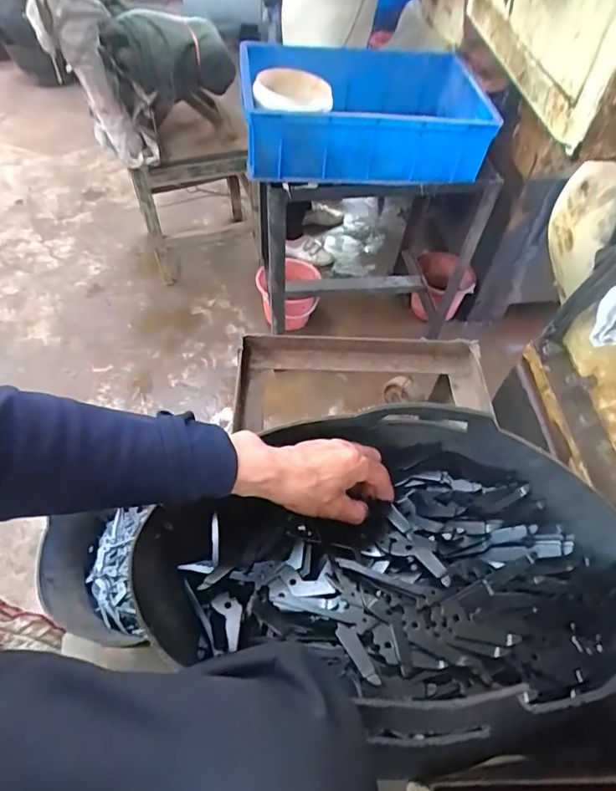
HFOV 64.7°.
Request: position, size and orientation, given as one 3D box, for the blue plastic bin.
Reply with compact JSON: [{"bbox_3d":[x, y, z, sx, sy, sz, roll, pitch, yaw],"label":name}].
[{"bbox_3d":[0.109,-0.624,1.064,0.494,0.153,0.360,-4,53,-6],"label":"blue plastic bin"}]

